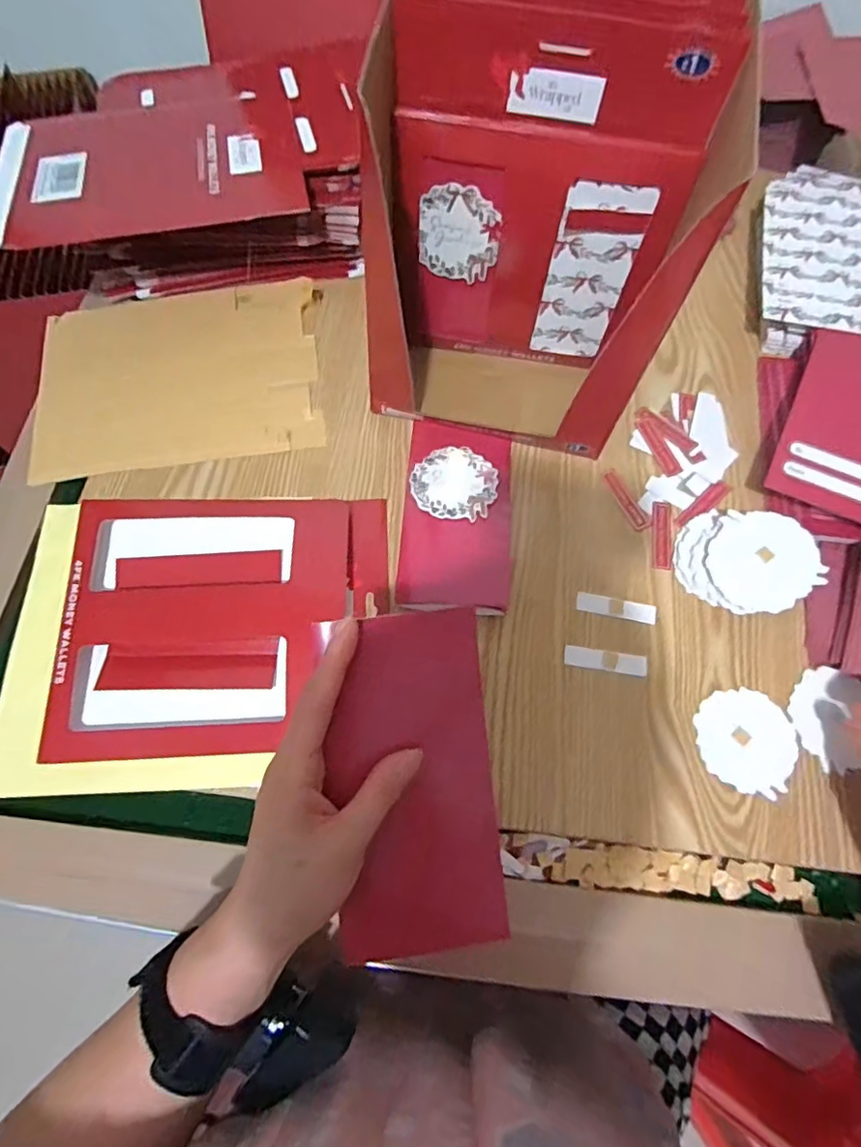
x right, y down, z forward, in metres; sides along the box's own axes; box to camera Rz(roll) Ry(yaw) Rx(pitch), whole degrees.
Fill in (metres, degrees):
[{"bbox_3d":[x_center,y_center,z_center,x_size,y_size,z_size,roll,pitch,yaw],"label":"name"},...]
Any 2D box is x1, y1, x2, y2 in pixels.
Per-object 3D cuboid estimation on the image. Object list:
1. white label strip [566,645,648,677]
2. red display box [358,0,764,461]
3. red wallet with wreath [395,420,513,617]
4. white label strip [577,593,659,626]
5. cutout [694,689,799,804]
[{"bbox_3d":[0.129,0.064,0.417,0.059,0.004,0.015,9,69,2],"label":"white label strip"},{"bbox_3d":[0.071,-0.257,0.416,0.201,0.233,0.240,9,69,3],"label":"red display box"},{"bbox_3d":[0.022,-0.047,0.452,0.084,0.015,0.159,5,68,1],"label":"red wallet with wreath"},{"bbox_3d":[0.142,0.026,0.433,0.059,0.004,0.015,10,82,5],"label":"white label strip"},{"bbox_3d":[0.220,0.115,0.397,0.068,0.004,0.068,33,71,11],"label":"cutout"}]

